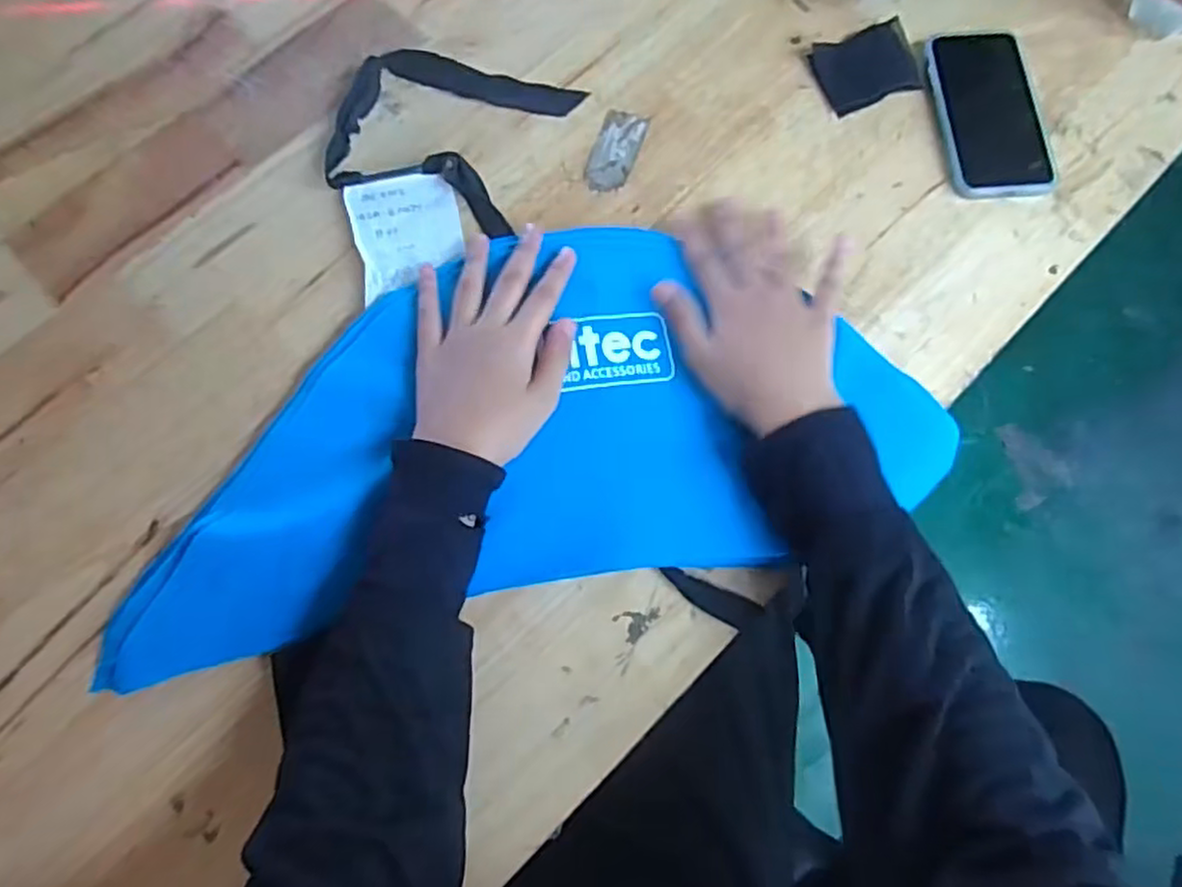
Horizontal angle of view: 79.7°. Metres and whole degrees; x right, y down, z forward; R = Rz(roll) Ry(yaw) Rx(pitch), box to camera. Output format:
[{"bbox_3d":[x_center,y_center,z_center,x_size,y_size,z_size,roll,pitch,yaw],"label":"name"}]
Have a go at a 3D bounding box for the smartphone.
[{"bbox_3d":[0.304,-0.255,0.541,0.079,0.012,0.148,-4,72,0],"label":"smartphone"}]

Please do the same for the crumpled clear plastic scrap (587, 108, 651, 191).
[{"bbox_3d":[0.019,-0.223,0.537,0.033,0.004,0.071,18,73,7],"label":"crumpled clear plastic scrap"}]

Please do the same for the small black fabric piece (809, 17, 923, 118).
[{"bbox_3d":[0.213,-0.294,0.549,0.074,0.008,0.062,-15,72,-4],"label":"small black fabric piece"}]

